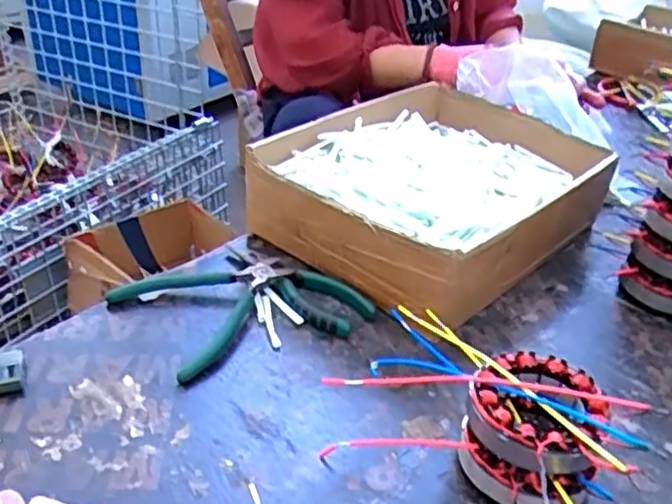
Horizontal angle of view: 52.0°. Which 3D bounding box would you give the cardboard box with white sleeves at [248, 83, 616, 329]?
[{"bbox_3d":[0.104,-0.066,0.691,0.240,0.092,0.329,28,40,32],"label":"cardboard box with white sleeves"}]

